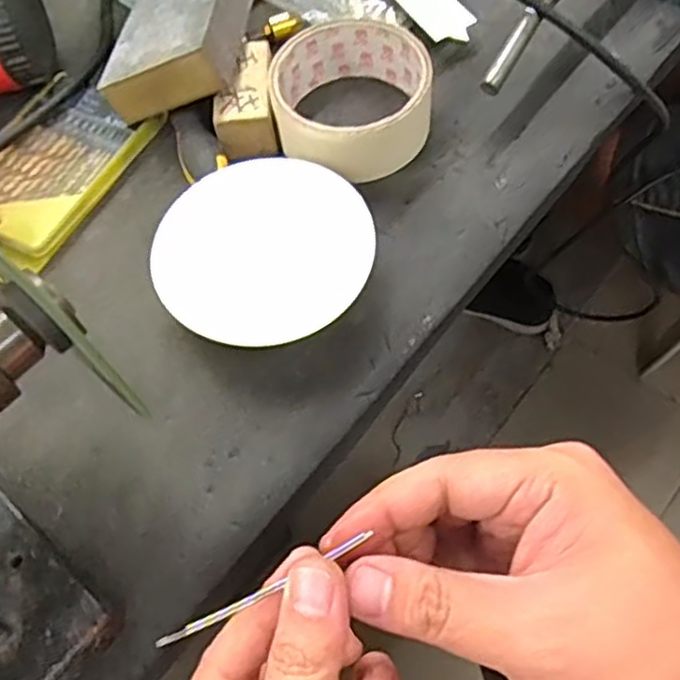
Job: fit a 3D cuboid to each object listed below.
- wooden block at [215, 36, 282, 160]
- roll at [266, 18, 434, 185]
[{"bbox_3d":[-0.053,-0.134,0.397,0.031,0.024,0.063,-6,64,-1],"label":"wooden block"},{"bbox_3d":[0.007,-0.127,0.387,0.085,0.034,0.099,-13,62,-3],"label":"roll"}]

